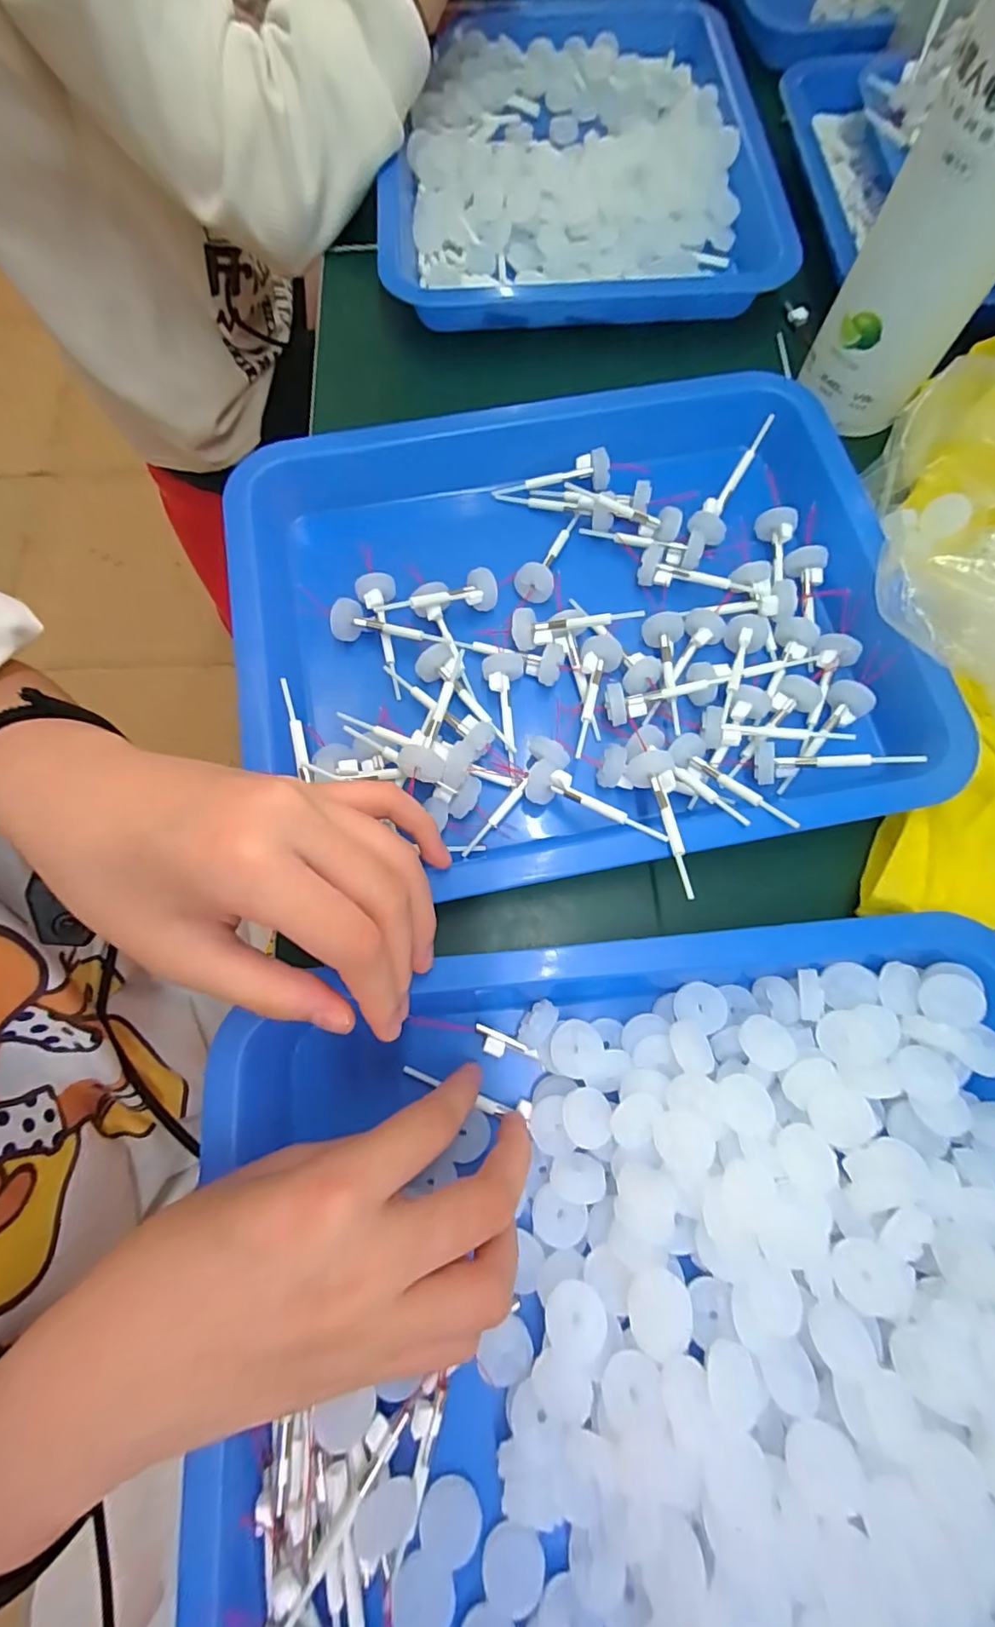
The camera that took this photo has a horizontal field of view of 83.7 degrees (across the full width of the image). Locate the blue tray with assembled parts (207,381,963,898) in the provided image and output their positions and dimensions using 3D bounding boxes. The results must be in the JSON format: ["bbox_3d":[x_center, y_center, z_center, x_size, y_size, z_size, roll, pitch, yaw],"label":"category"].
[{"bbox_3d":[0.032,-0.096,0.288,0.333,0.047,0.262,-12,74,-3],"label":"blue tray with assembled parts"}]

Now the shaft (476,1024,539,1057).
[{"bbox_3d":[0.003,0.100,0.239,0.028,0.004,0.010,20,74,8],"label":"shaft"}]

